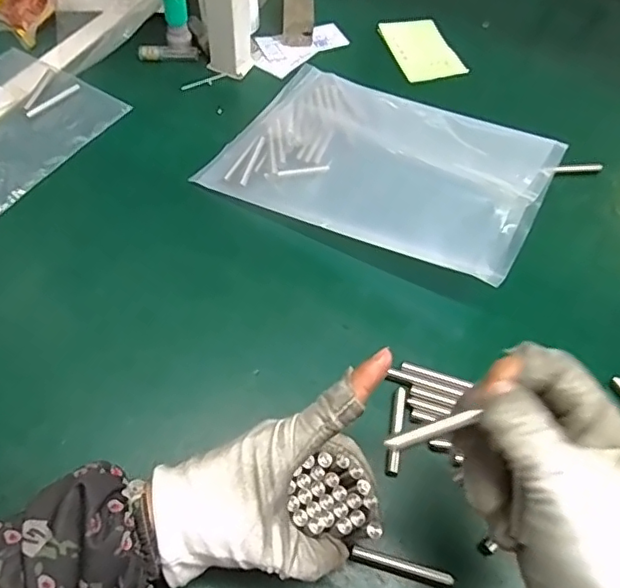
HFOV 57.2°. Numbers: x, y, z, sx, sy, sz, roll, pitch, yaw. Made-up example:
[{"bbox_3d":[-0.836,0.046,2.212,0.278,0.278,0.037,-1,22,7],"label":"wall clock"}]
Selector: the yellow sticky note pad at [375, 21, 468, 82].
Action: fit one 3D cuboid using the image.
[{"bbox_3d":[0.120,-0.262,0.610,0.062,0.011,0.089,-15,58,-14],"label":"yellow sticky note pad"}]

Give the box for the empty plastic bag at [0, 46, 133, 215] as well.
[{"bbox_3d":[-0.278,-0.135,0.494,0.143,0.008,0.201,27,58,13],"label":"empty plastic bag"}]

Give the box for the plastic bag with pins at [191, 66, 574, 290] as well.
[{"bbox_3d":[0.064,-0.122,0.476,0.264,0.065,0.185,25,58,12],"label":"plastic bag with pins"}]

